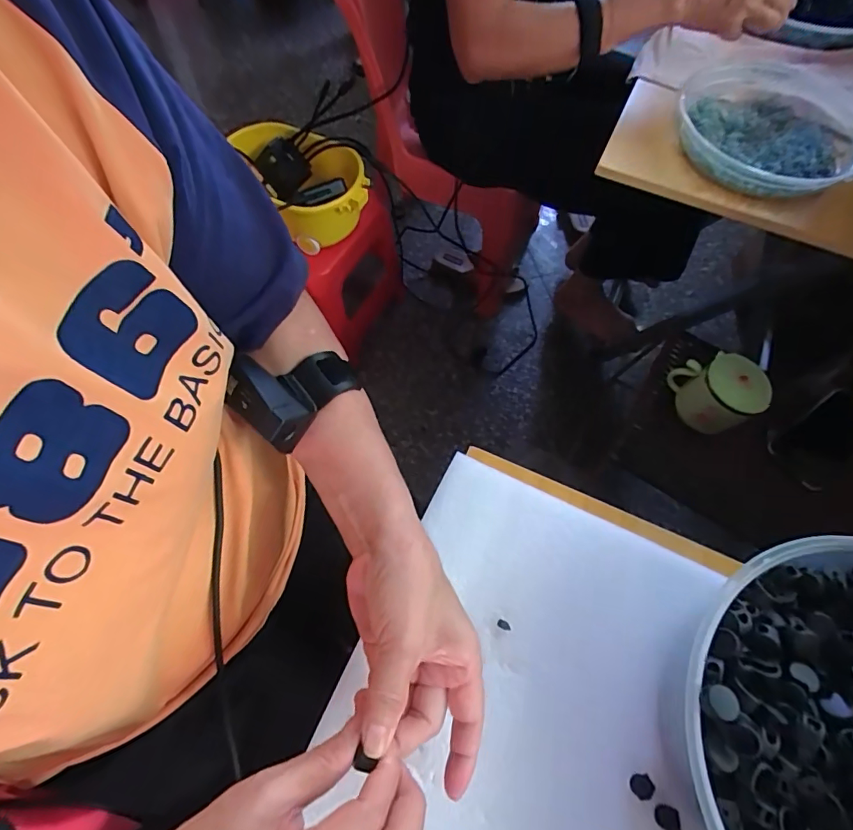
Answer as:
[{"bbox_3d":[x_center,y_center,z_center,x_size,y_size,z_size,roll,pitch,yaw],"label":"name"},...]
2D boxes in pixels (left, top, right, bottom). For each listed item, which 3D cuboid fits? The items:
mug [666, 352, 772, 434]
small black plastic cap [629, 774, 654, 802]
[{"bbox_3d":[0.395,-0.028,0.645,0.078,0.079,0.093,-9,65,-5],"label":"mug"},{"bbox_3d":[0.149,0.256,0.326,0.014,0.006,0.016,-30,67,-13],"label":"small black plastic cap"}]

